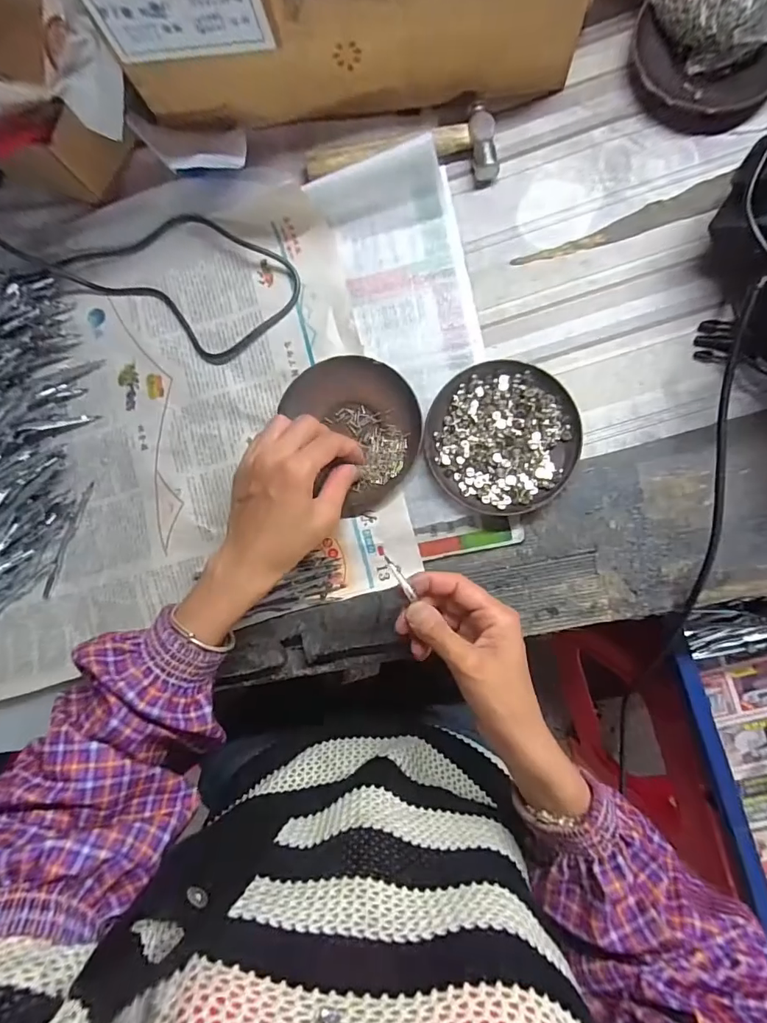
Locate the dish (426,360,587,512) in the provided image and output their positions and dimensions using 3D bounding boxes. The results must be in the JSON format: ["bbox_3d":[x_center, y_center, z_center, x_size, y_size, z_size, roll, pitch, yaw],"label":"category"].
[{"bbox_3d":[0.092,-0.057,0.375,0.113,0.014,0.115,0,86,7],"label":"dish"}]

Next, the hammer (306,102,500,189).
[{"bbox_3d":[0.014,-0.289,0.394,0.152,0.027,0.058,-11,85,6],"label":"hammer"}]

